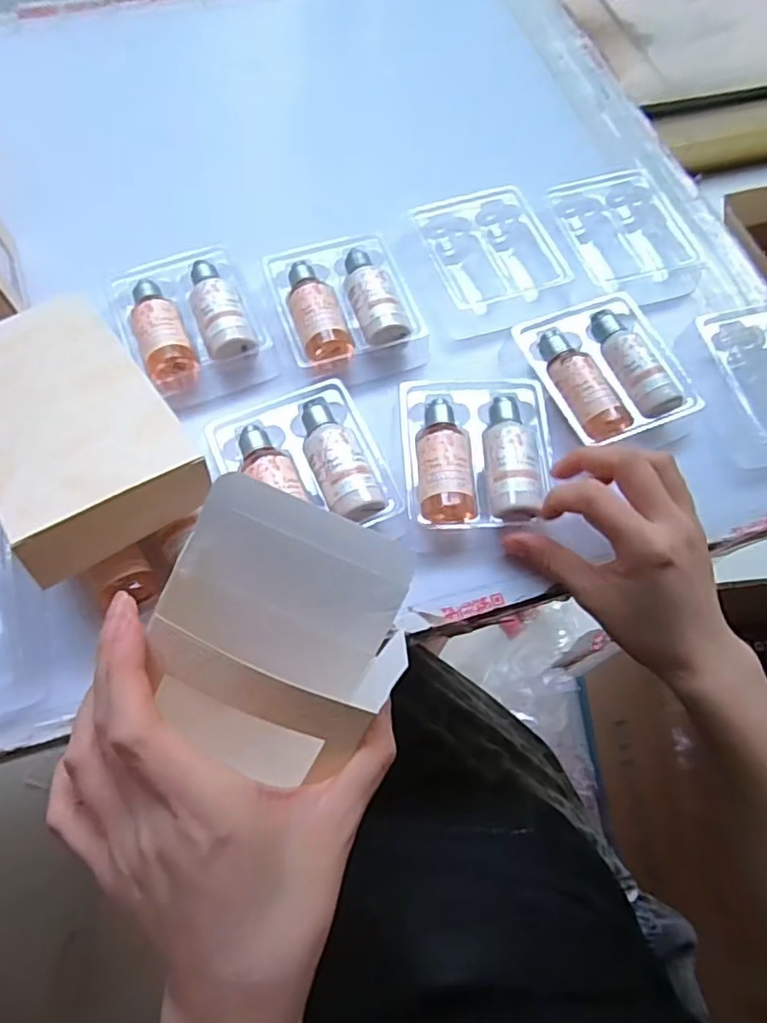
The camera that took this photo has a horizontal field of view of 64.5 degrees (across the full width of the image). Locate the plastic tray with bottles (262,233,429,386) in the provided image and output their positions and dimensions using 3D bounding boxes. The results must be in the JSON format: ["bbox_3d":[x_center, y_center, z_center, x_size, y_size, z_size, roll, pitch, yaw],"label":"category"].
[{"bbox_3d":[-0.027,-0.135,0.398,0.082,0.029,0.104,-18,67,-10],"label":"plastic tray with bottles"}]

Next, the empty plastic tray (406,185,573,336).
[{"bbox_3d":[0.073,-0.178,0.423,0.084,0.021,0.108,-17,67,-10],"label":"empty plastic tray"}]

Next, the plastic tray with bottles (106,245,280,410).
[{"bbox_3d":[-0.123,-0.123,0.390,0.081,0.032,0.104,-24,68,-12],"label":"plastic tray with bottles"}]

